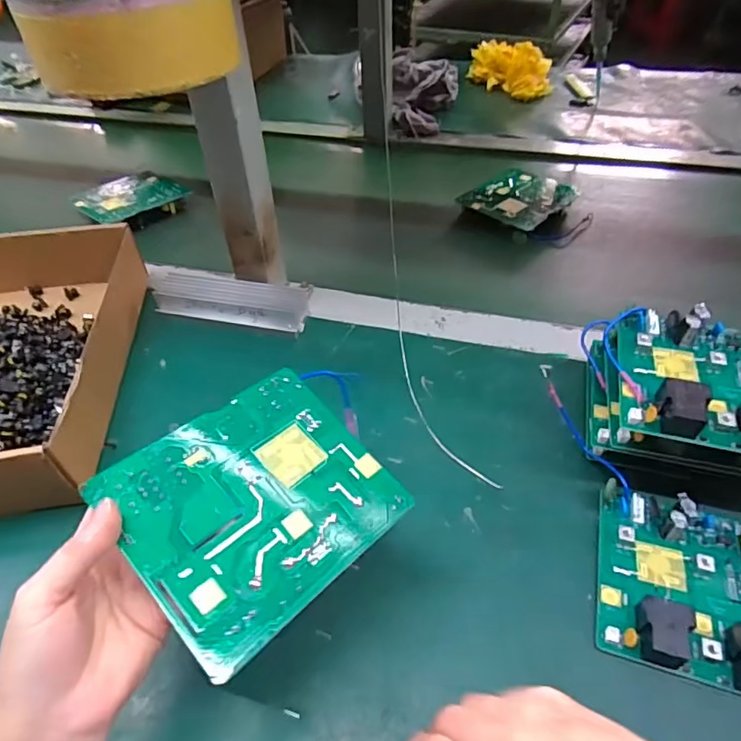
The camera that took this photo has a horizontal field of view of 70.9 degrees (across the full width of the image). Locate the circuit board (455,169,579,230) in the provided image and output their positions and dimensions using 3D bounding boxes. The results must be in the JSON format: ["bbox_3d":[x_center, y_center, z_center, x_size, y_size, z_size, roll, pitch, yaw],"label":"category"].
[{"bbox_3d":[0.191,-0.223,0.678,0.122,0.022,0.114,-37,55,-28],"label":"circuit board"}]

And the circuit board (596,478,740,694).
[{"bbox_3d":[0.217,0.136,0.331,0.130,0.025,0.114,12,48,14],"label":"circuit board"}]

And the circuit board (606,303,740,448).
[{"bbox_3d":[0.240,0.003,0.356,0.136,0.030,0.108,9,46,12],"label":"circuit board"}]

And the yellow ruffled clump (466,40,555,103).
[{"bbox_3d":[0.266,-0.577,0.992,0.075,0.067,0.168,-28,50,-23],"label":"yellow ruffled clump"}]

